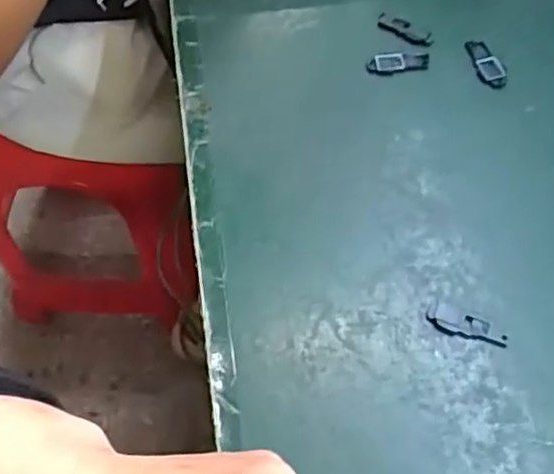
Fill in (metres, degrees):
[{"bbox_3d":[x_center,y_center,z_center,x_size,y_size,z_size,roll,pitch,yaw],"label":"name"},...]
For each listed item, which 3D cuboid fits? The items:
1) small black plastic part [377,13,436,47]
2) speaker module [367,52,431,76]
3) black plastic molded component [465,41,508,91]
[{"bbox_3d":[0.086,-0.138,0.436,0.039,0.004,0.013,28,63,19],"label":"small black plastic part"},{"bbox_3d":[0.079,-0.113,0.424,0.041,0.004,0.016,-7,58,-2],"label":"speaker module"},{"bbox_3d":[0.134,-0.113,0.421,0.017,0.004,0.040,-20,59,-10],"label":"black plastic molded component"}]

